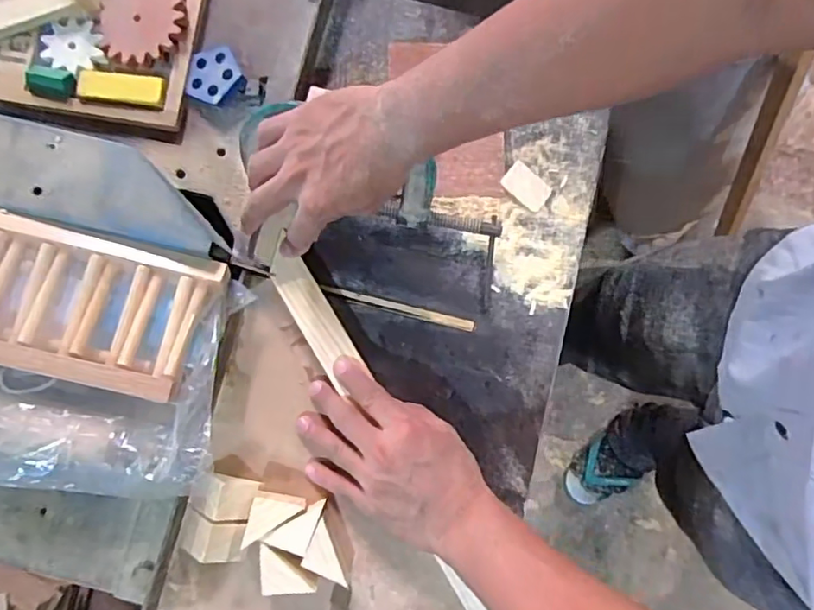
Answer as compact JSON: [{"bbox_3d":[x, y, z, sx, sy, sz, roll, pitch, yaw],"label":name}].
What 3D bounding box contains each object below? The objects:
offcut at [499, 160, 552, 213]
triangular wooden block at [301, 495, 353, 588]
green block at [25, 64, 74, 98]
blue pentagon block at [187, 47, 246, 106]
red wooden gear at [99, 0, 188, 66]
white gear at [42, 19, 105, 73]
[{"bbox_3d":[0.115,-0.115,0.567,0.045,0.010,0.031,38,83,2],"label":"offcut"},{"bbox_3d":[-0.060,0.201,0.503,0.040,0.025,0.057,20,83,0],"label":"triangular wooden block"},{"bbox_3d":[-0.333,-0.209,0.549,0.044,0.015,0.026,7,83,-2],"label":"green block"},{"bbox_3d":[-0.186,-0.219,0.558,0.052,0.011,0.058,-29,85,-5],"label":"blue pentagon block"},{"bbox_3d":[-0.252,-0.273,0.560,0.078,0.011,0.090,-11,84,-4],"label":"red wooden gear"},{"bbox_3d":[-0.316,-0.245,0.557,0.055,0.006,0.049,14,83,-1],"label":"white gear"}]

